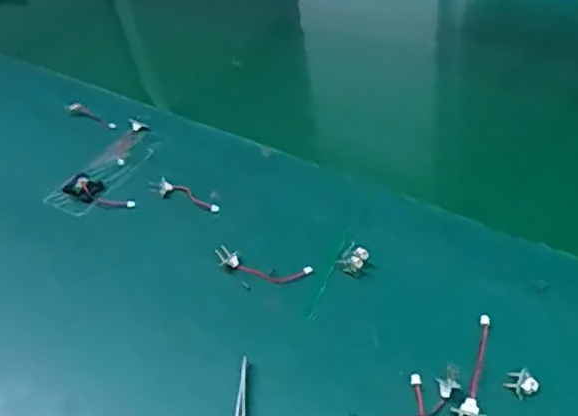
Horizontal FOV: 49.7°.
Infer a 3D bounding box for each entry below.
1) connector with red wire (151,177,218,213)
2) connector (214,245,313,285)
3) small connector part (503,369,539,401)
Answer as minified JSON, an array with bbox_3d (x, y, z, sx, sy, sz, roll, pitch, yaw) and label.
[{"bbox_3d":[-0.074,-0.009,0.446,0.055,0.006,0.015,16,47,29],"label":"connector with red wire"},{"bbox_3d":[-0.017,0.036,0.391,0.062,0.013,0.014,6,43,20],"label":"connector"},{"bbox_3d":[0.113,0.085,0.304,0.014,0.004,0.013,-7,40,6],"label":"small connector part"}]

